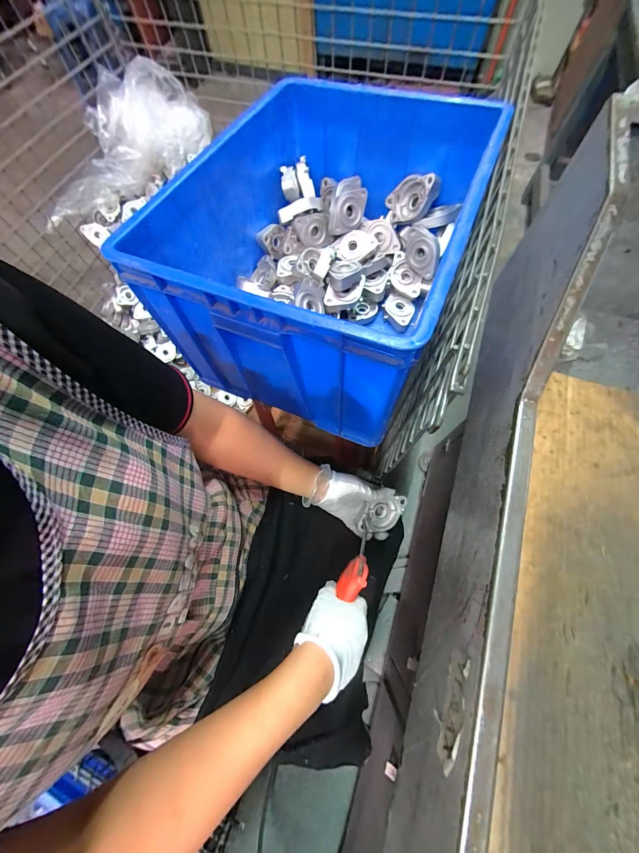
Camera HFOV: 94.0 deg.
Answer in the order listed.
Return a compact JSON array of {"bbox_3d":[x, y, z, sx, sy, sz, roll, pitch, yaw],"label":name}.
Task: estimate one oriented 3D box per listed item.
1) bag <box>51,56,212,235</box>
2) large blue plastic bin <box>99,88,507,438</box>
[{"bbox_3d":[-0.604,-0.851,0.887,0.562,0.191,0.225,-37,72,-11],"label":"bag"},{"bbox_3d":[0.018,-0.317,0.521,0.406,0.274,0.524,22,72,10],"label":"large blue plastic bin"}]

